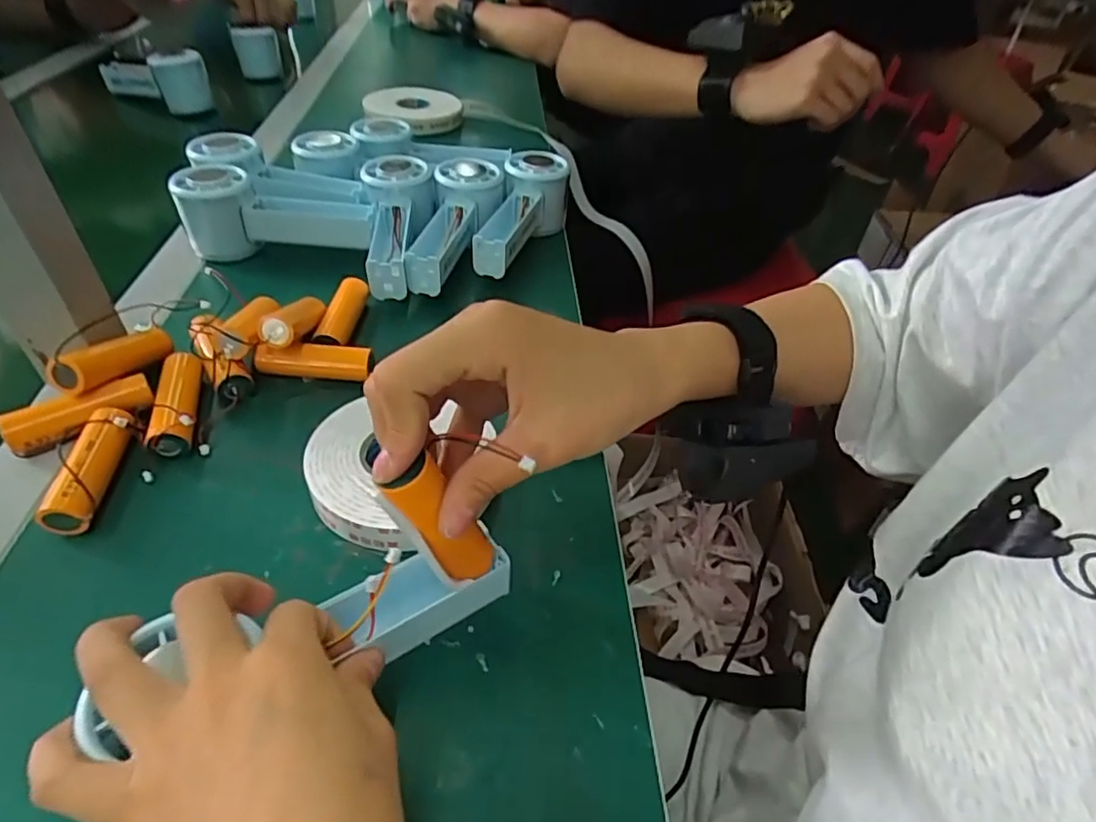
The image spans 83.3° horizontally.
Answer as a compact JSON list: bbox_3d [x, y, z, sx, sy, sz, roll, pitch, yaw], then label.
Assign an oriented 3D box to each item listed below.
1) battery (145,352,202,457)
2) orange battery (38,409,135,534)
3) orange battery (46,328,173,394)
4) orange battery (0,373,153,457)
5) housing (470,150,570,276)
[{"bbox_3d":[-0.218,-0.004,0.365,0.022,0.022,0.072,-9,44,-14],"label":"battery"},{"bbox_3d":[-0.236,0.029,0.320,0.020,0.024,0.070,-2,43,-7],"label":"orange battery"},{"bbox_3d":[-0.259,-0.034,0.369,0.019,0.021,0.072,14,27,9],"label":"orange battery"},{"bbox_3d":[-0.264,0.002,0.349,0.071,0.021,0.019,-24,50,-28],"label":"orange battery"},{"bbox_3d":[-0.020,-0.168,0.530,0.057,0.059,0.138,9,43,4],"label":"housing"}]

